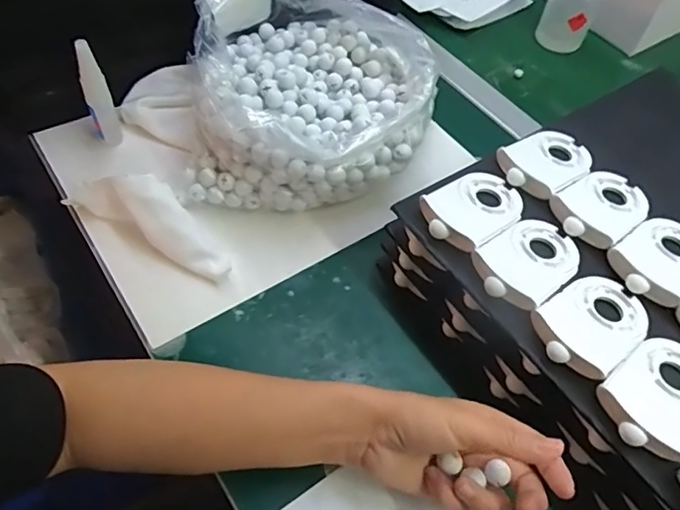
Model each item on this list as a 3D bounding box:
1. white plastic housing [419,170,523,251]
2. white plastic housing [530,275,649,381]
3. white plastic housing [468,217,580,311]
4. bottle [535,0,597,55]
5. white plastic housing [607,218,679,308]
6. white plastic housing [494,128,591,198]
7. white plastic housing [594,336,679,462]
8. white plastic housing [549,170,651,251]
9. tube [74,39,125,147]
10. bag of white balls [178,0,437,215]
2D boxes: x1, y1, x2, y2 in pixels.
[{"bbox_3d":[0.106,-0.038,0.423,0.088,0.012,0.058,-33,63,-25],"label":"white plastic housing"},{"bbox_3d":[0.175,0.045,0.373,0.089,0.011,0.059,-27,61,-23],"label":"white plastic housing"},{"bbox_3d":[0.140,0.003,0.401,0.088,0.010,0.058,-29,62,-24],"label":"white plastic housing"},{"bbox_3d":[0.295,-0.319,0.688,0.051,0.131,0.052,41,60,22],"label":"bottle"},{"bbox_3d":[0.244,0.002,0.411,0.085,0.012,0.058,-33,63,-25],"label":"white plastic housing"},{"bbox_3d":[0.176,-0.080,0.461,0.086,0.012,0.058,-28,61,-23],"label":"white plastic housing"},{"bbox_3d":[0.208,0.090,0.350,0.090,0.013,0.057,-30,62,-24],"label":"white plastic housing"},{"bbox_3d":[0.211,-0.040,0.436,0.087,0.012,0.057,-32,63,-25],"label":"white plastic housing"},{"bbox_3d":[-0.229,-0.147,0.518,0.023,0.117,0.020,-21,59,-19],"label":"tube"},{"bbox_3d":[-0.027,-0.159,0.526,0.214,0.112,0.214,6,54,-1],"label":"bag of white balls"}]

